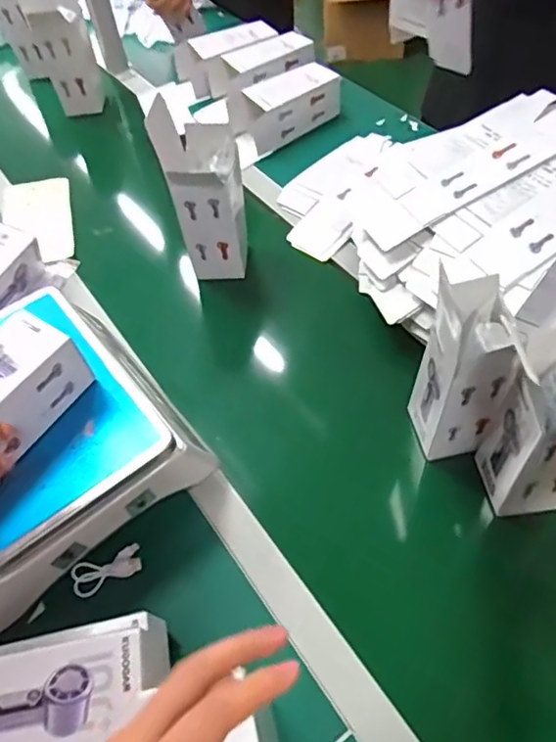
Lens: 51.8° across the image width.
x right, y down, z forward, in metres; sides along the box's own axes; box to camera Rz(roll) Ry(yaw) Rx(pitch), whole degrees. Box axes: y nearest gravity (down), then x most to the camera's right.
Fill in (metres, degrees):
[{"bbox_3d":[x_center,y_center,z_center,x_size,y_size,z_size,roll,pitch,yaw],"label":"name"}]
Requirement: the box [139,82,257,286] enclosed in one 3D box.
[{"bbox_3d":[-0.097,-0.237,0.753,0.096,0.223,0.095,-17,54,-9],"label":"box"}]

